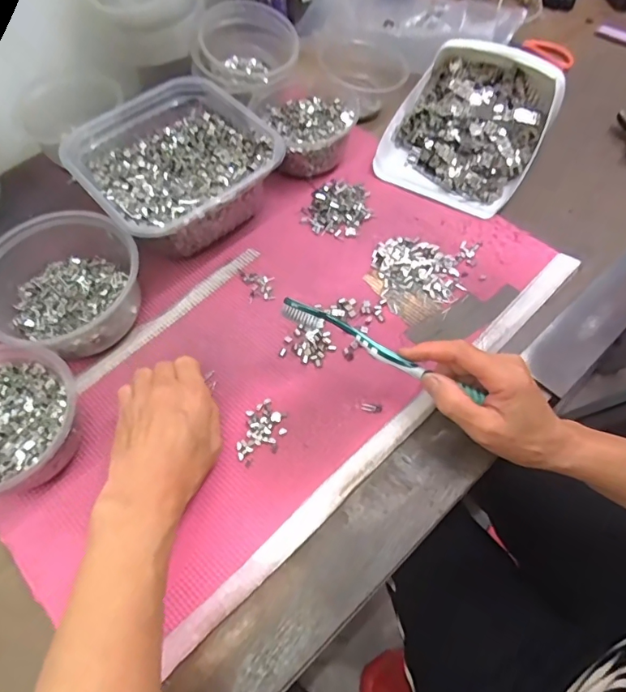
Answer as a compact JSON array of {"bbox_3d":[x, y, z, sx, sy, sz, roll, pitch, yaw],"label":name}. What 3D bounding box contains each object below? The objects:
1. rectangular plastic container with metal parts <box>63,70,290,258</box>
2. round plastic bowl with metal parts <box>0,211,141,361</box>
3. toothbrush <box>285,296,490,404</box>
[{"bbox_3d":[-0.139,-0.177,0.496,0.167,0.072,0.178,-38,68,-17],"label":"rectangular plastic container with metal parts"},{"bbox_3d":[-0.219,-0.049,0.434,0.114,0.066,0.128,33,68,17],"label":"round plastic bowl with metal parts"},{"bbox_3d":[0.052,0.003,0.376,0.165,0.010,0.016,26,65,1],"label":"toothbrush"}]

